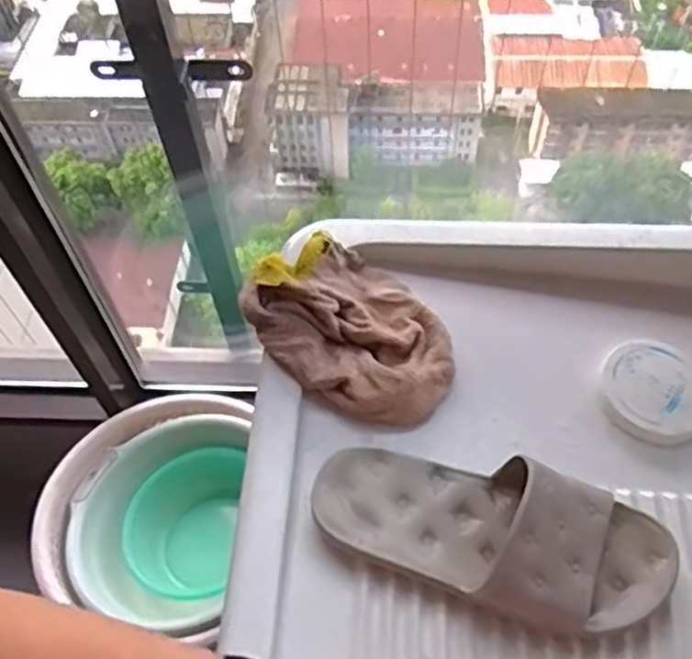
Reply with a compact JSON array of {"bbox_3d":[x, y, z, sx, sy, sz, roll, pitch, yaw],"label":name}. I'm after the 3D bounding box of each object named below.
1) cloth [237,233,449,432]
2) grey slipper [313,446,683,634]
[{"bbox_3d":[0.005,0.000,0.641,0.141,0.062,0.199,-36,61,-19],"label":"cloth"},{"bbox_3d":[0.108,0.145,0.515,0.260,0.075,0.101,10,57,10],"label":"grey slipper"}]

